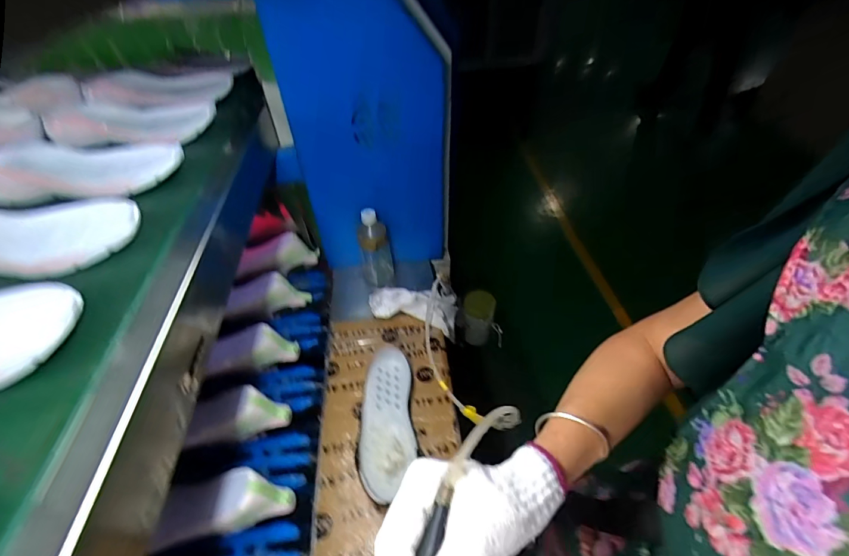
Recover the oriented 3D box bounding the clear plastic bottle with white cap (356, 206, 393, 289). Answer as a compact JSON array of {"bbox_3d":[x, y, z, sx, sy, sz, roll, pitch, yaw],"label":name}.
[{"bbox_3d":[-0.108,-0.060,0.871,0.067,0.221,0.060,-7,48,-5],"label":"clear plastic bottle with white cap"}]

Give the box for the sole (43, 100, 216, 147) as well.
[{"bbox_3d":[-0.456,-0.238,0.604,0.242,0.036,0.076,-4,47,-2],"label":"sole"}]

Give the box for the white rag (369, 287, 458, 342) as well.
[{"bbox_3d":[-0.022,0.071,0.831,0.189,0.079,0.076,13,48,-3],"label":"white rag"}]

